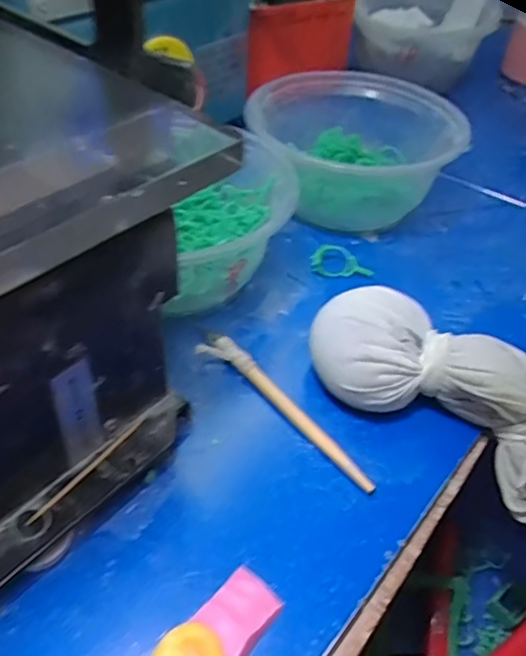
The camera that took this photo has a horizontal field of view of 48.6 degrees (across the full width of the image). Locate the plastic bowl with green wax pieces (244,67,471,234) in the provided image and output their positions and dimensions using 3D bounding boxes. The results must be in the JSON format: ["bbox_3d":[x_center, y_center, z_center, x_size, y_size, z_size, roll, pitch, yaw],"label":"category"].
[{"bbox_3d":[0.059,-0.115,0.388,0.130,0.065,0.142,3,44,-3],"label":"plastic bowl with green wax pieces"}]

